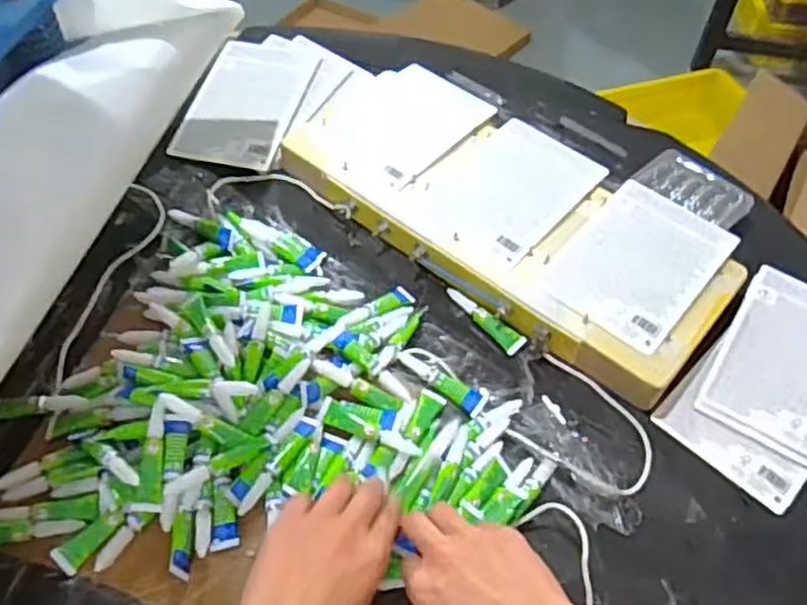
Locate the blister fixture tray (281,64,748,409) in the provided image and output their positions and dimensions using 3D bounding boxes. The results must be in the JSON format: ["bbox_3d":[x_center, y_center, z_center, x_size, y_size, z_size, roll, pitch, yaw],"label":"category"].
[{"bbox_3d":[0.093,-0.091,0.686,0.428,0.032,0.198,34,59,21],"label":"blister fixture tray"}]

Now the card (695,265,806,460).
[{"bbox_3d":[0.336,0.048,0.618,0.114,0.009,0.176,28,60,19],"label":"card"}]

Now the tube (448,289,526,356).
[{"bbox_3d":[0.070,0.014,0.631,0.084,0.008,0.016,37,59,24],"label":"tube"}]

